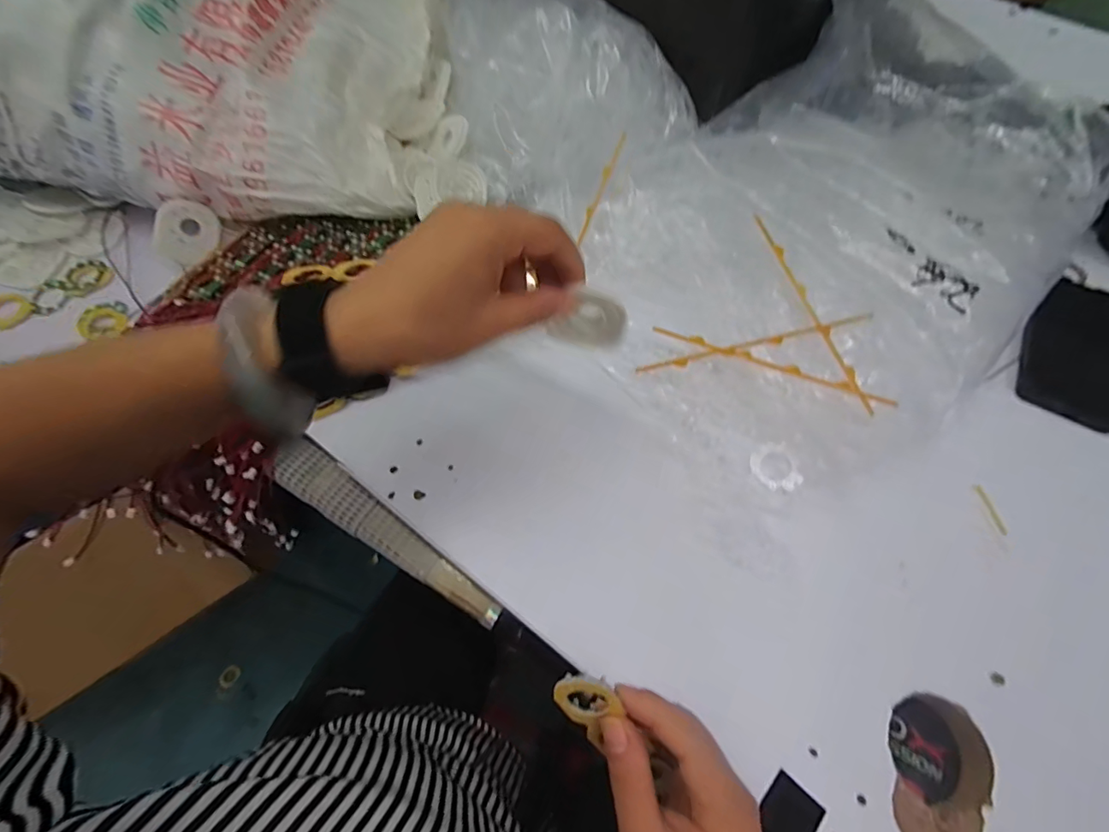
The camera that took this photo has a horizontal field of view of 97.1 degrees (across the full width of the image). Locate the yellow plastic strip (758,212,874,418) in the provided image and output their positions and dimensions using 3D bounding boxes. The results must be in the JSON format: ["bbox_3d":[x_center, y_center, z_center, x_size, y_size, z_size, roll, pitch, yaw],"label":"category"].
[{"bbox_3d":[0.212,-0.087,0.404,0.009,0.005,0.188,-20,77,-12],"label":"yellow plastic strip"}]

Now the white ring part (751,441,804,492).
[{"bbox_3d":[0.169,0.039,0.375,0.032,0.004,0.038,-11,63,-8],"label":"white ring part"}]

